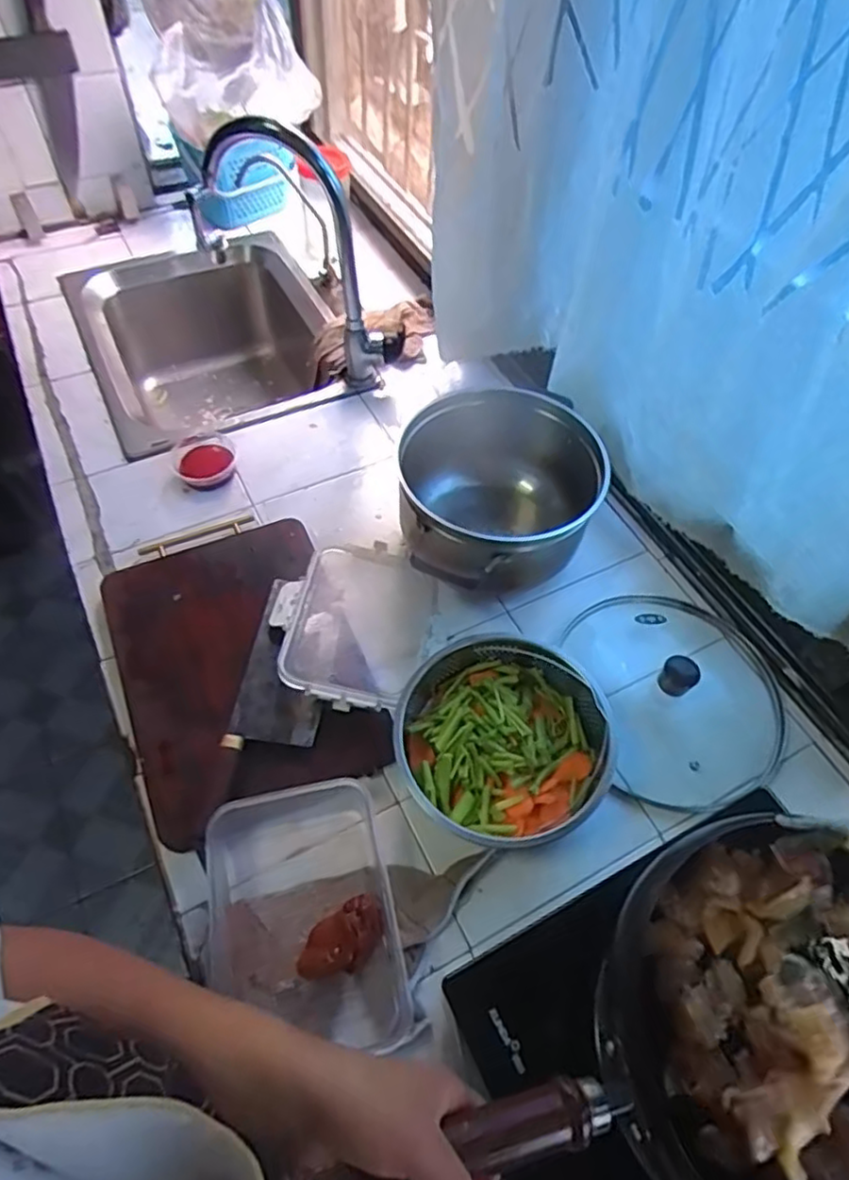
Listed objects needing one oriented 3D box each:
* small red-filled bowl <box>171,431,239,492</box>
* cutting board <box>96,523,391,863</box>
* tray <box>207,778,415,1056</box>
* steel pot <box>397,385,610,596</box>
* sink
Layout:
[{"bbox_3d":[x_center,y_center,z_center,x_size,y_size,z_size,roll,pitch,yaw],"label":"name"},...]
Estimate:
[{"bbox_3d":[-0.298,-0.176,0.895,0.083,0.026,0.091,1,56,-2],"label":"small red-filled bowl"},{"bbox_3d":[-0.206,0.076,0.724,0.238,0.027,0.339,-19,59,-15],"label":"cutting board"},{"bbox_3d":[-0.110,0.292,0.588,0.160,0.054,0.213,-10,57,-10],"label":"tray"},{"bbox_3d":[0.095,-0.109,0.797,0.240,0.135,0.248,1,56,-2],"label":"steel pot"},{"bbox_3d":[-0.337,-0.365,1.131,0.394,0.224,0.441,-22,60,-17],"label":"sink"}]

